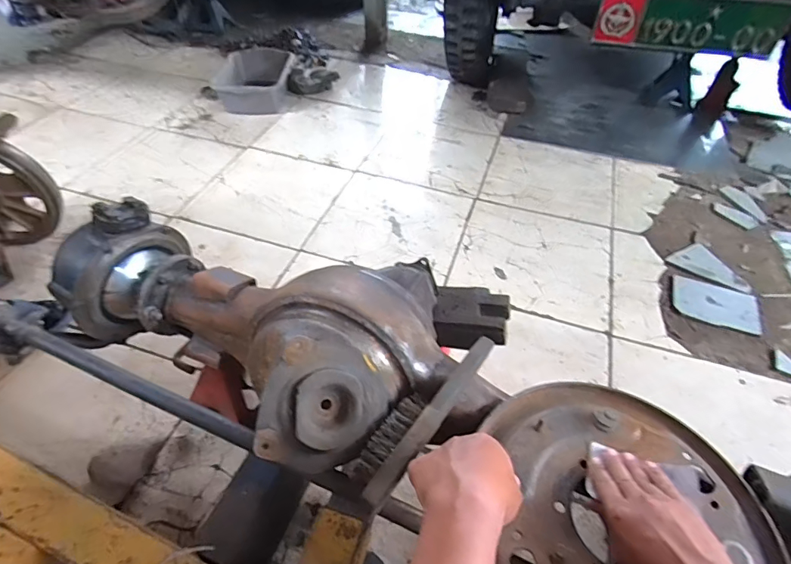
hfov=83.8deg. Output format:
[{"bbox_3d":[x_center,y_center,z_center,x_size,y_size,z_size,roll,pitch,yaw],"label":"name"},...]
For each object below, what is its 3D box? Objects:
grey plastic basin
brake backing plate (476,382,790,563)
[{"bbox_3d":[-0.533,-0.756,1.661,0.263,0.123,0.267,0,48,-1],"label":"grey plastic basin"},{"bbox_3d":[0.233,0.232,0.431,0.266,0.032,0.297,2,48,-2],"label":"brake backing plate"}]

